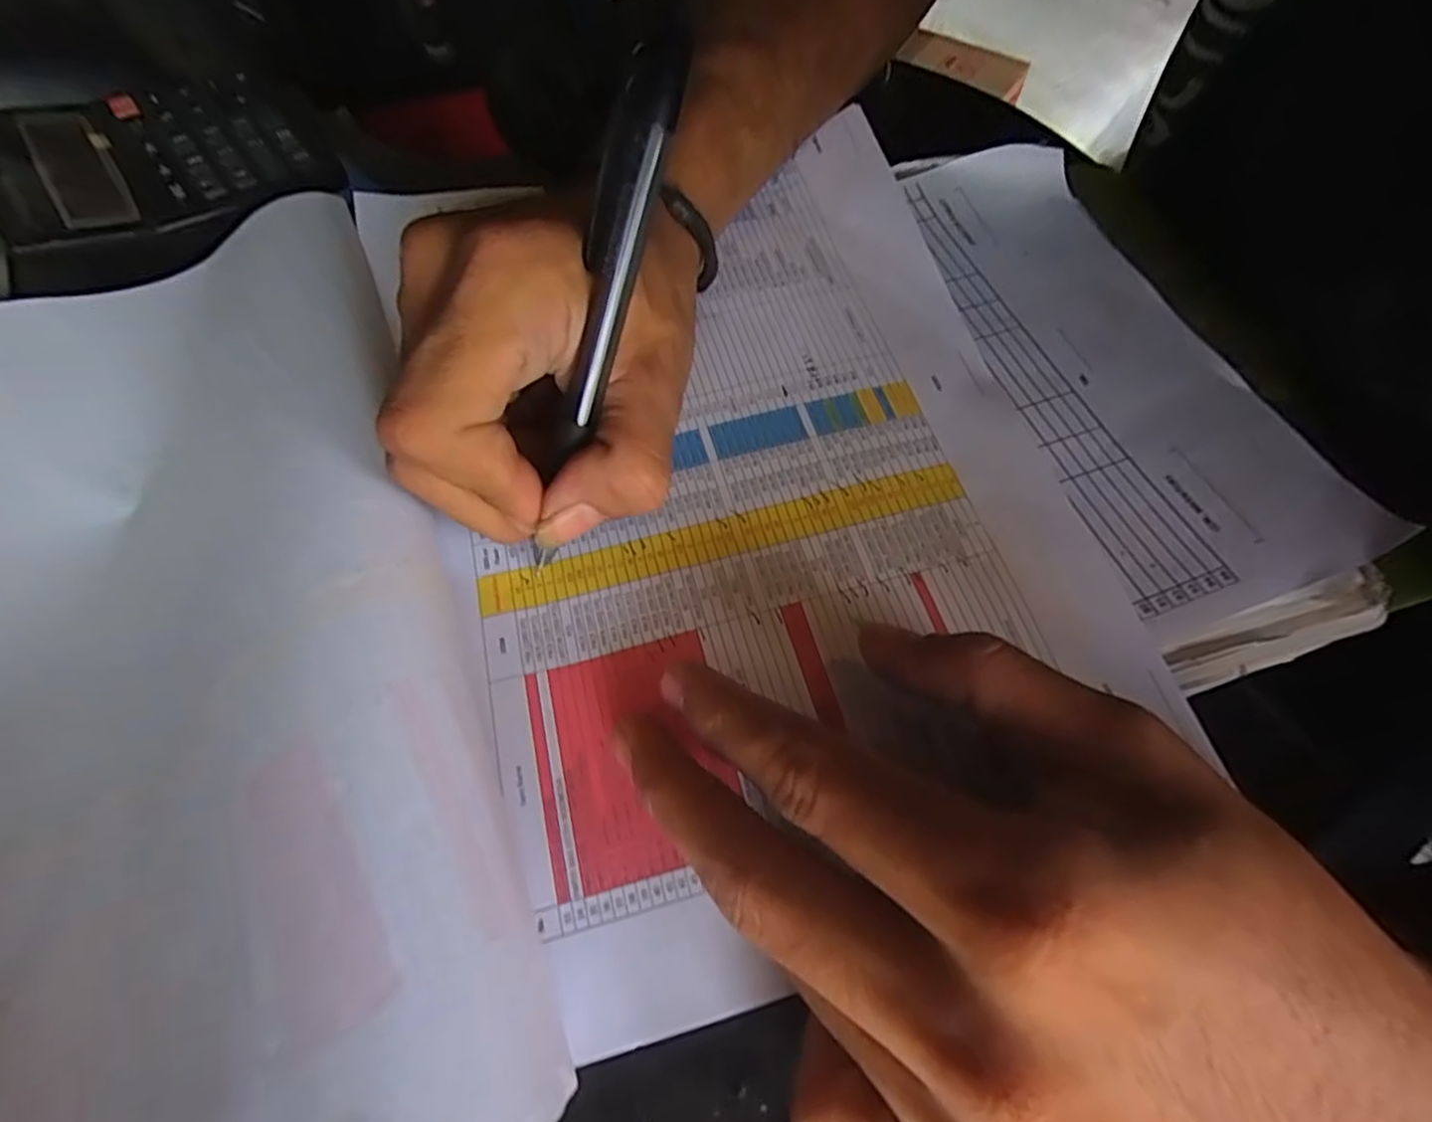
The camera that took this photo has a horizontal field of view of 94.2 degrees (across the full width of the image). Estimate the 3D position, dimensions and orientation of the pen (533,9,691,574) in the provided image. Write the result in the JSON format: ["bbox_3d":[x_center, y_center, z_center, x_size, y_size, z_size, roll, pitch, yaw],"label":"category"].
[{"bbox_3d":[-0.031,-0.059,0.167,0.011,0.130,0.008,22,24,7],"label":"pen"}]

